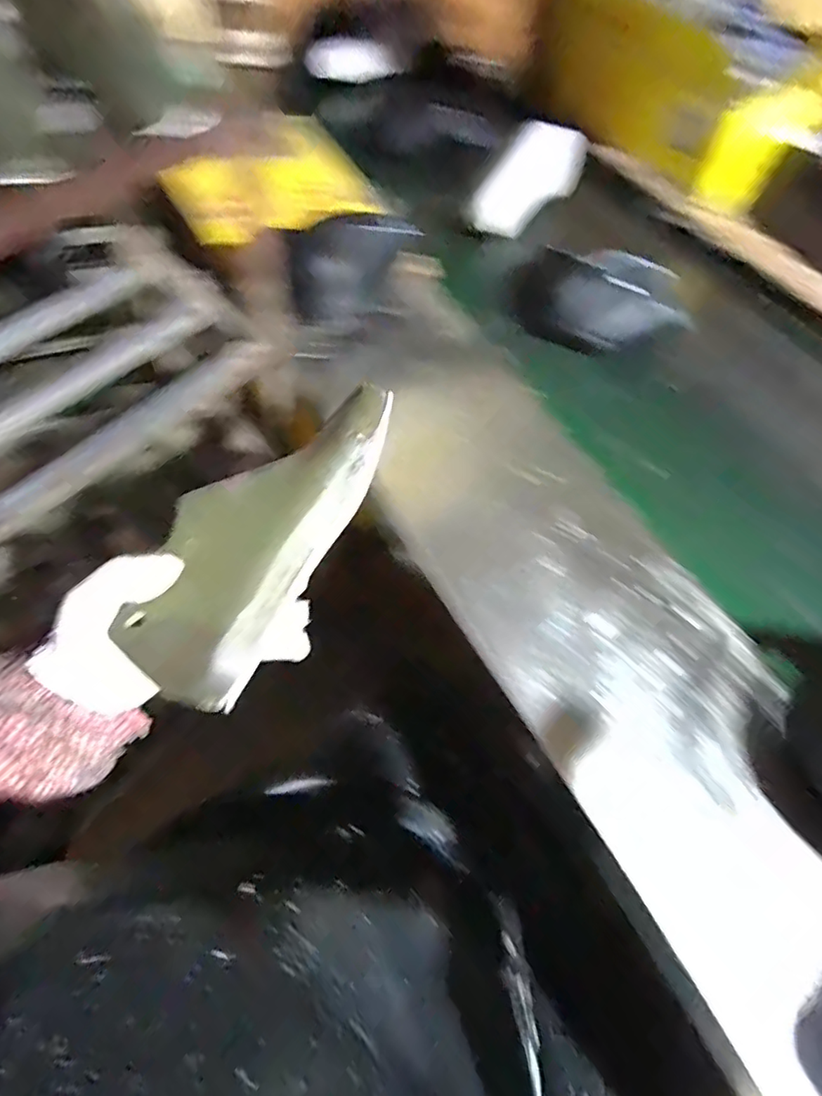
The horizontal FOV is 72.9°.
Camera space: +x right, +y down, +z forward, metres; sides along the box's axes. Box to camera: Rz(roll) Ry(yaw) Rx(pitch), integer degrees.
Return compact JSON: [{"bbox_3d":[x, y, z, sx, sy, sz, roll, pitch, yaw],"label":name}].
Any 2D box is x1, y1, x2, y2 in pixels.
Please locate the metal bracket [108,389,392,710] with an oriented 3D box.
[{"bbox_3d":[-0.092,-0.021,0.372,0.095,0.030,0.245,27,66,12],"label":"metal bracket"}]

